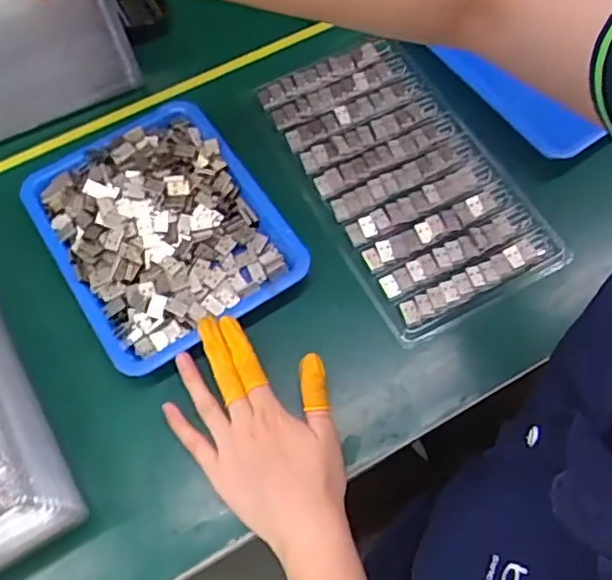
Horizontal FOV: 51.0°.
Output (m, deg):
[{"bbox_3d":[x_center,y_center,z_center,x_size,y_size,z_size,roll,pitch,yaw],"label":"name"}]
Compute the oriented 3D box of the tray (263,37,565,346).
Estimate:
[{"bbox_3d":[0.079,-0.100,0.560,0.155,0.033,0.280,-28,67,-11],"label":"tray"}]

